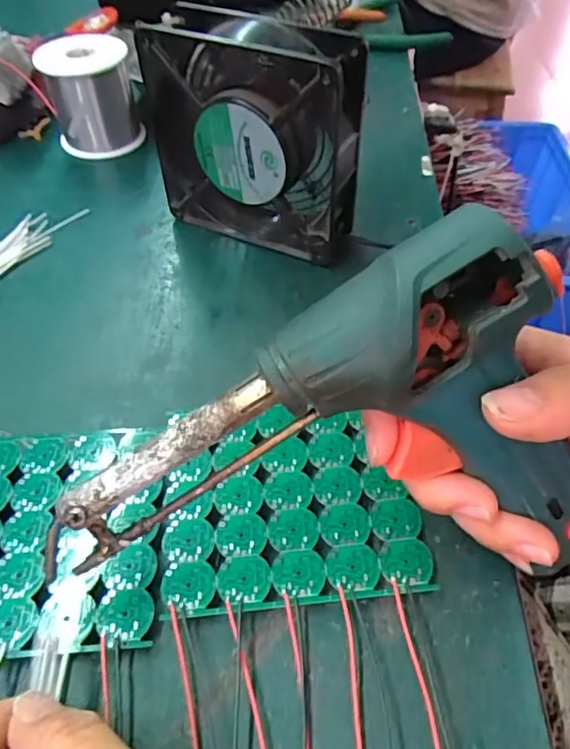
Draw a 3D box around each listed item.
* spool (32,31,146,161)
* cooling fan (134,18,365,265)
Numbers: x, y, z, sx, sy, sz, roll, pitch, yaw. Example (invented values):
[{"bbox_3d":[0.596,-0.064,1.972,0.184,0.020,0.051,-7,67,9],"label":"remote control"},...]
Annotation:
[{"bbox_3d":[-0.148,-0.212,0.428,0.064,0.069,0.062,-14,51,-12],"label":"spool"},{"bbox_3d":[-0.019,-0.137,0.331,0.125,0.123,0.045,20,52,16],"label":"cooling fan"}]

